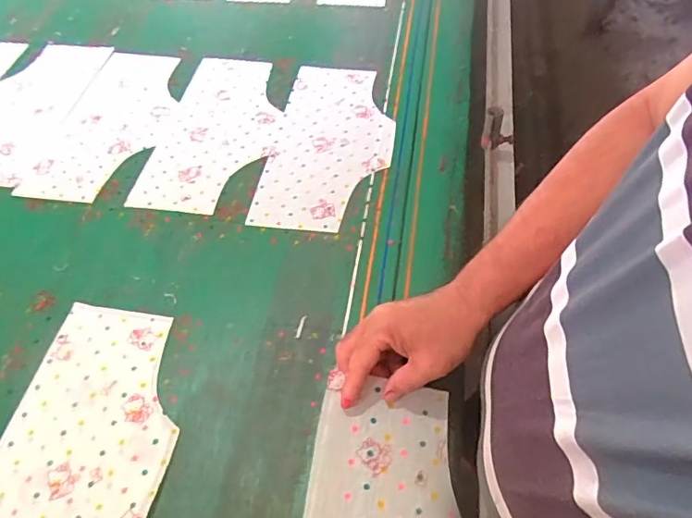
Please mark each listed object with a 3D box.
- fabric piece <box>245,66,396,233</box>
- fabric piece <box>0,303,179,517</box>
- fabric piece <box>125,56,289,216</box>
[{"bbox_3d":[-0.020,-0.169,0.739,0.164,0.007,0.318,5,55,8],"label":"fabric piece"},{"bbox_3d":[-0.259,0.195,0.497,0.173,0.004,0.325,7,55,9],"label":"fabric piece"},{"bbox_3d":[-0.185,-0.191,0.766,0.166,0.009,0.305,4,57,6],"label":"fabric piece"}]

